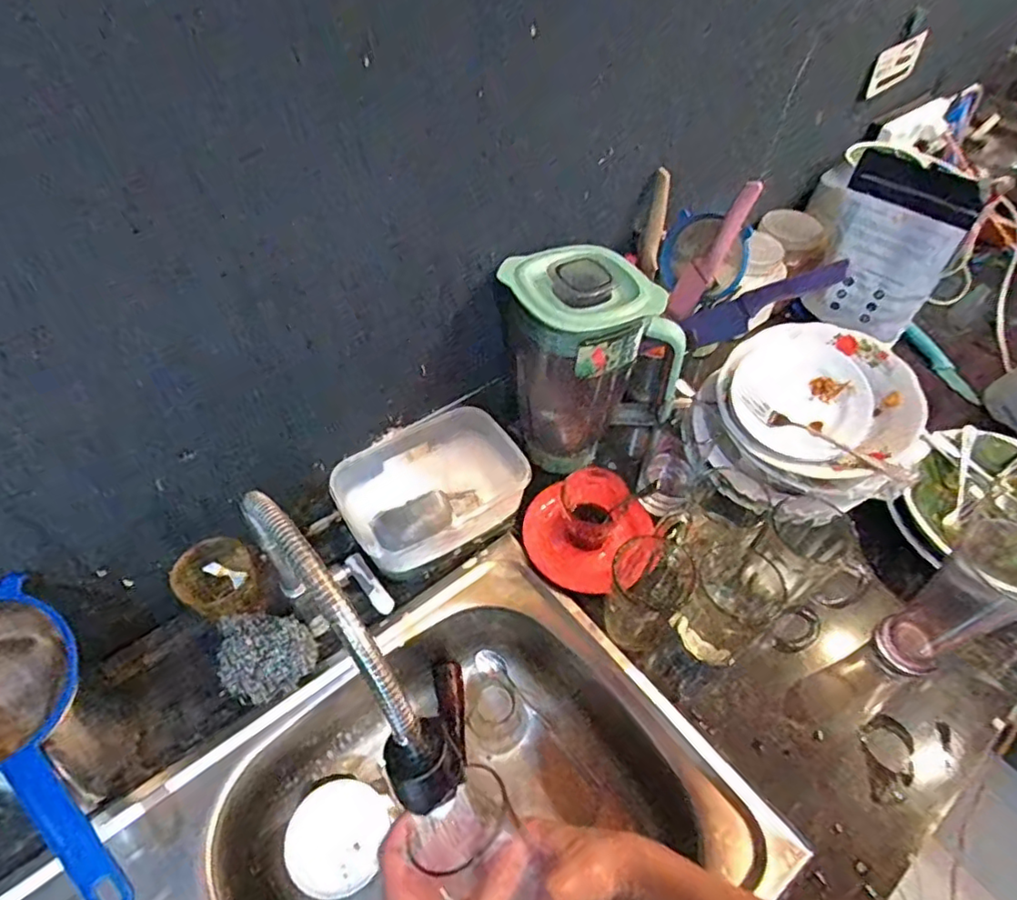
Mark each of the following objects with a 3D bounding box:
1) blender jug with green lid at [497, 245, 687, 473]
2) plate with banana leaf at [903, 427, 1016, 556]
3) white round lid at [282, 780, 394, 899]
[{"bbox_3d":[0.078,-0.085,0.678,0.143,0.246,0.153,-27,57,-21],"label":"blender jug with green lid"},{"bbox_3d":[0.571,0.068,0.679,0.219,0.035,0.224,1,51,-1],"label":"plate with banana leaf"},{"bbox_3d":[-0.163,0.365,0.574,0.089,0.005,0.096,15,34,-10],"label":"white round lid"}]

